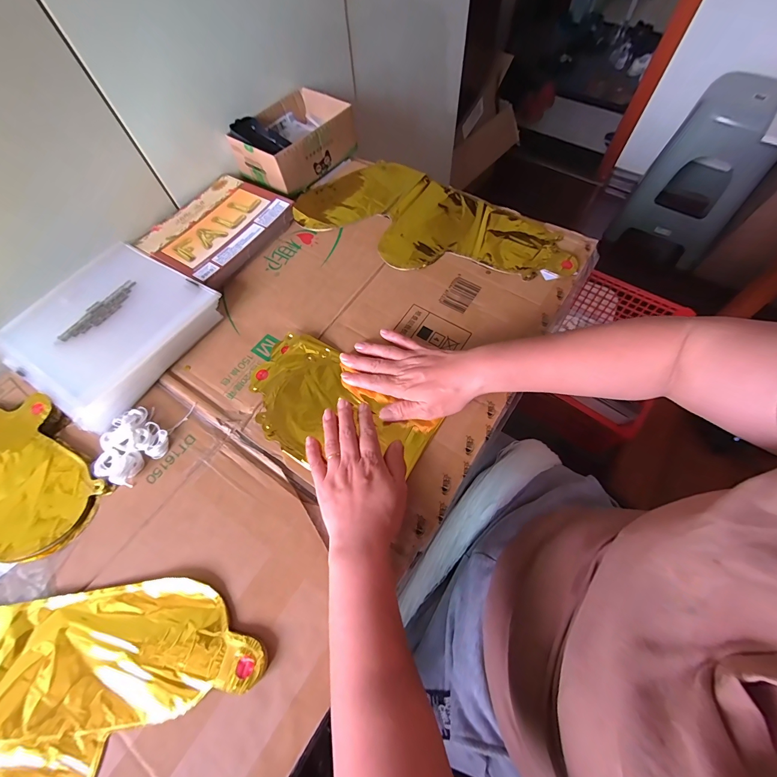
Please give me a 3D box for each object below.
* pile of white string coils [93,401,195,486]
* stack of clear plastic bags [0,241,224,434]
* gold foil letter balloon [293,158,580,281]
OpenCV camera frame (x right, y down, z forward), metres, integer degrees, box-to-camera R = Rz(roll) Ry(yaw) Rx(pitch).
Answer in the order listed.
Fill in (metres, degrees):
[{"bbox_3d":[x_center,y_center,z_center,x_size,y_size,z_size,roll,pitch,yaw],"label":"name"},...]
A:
[{"bbox_3d":[-0.290,0.057,0.385,0.078,0.017,0.097,14,66,10],"label":"pile of white string coils"},{"bbox_3d":[-0.375,-0.089,0.449,0.234,0.033,0.216,28,69,16],"label":"stack of clear plastic bags"},{"bbox_3d":[0.062,-0.258,0.519,0.418,0.014,0.195,32,70,17],"label":"gold foil letter balloon"}]

